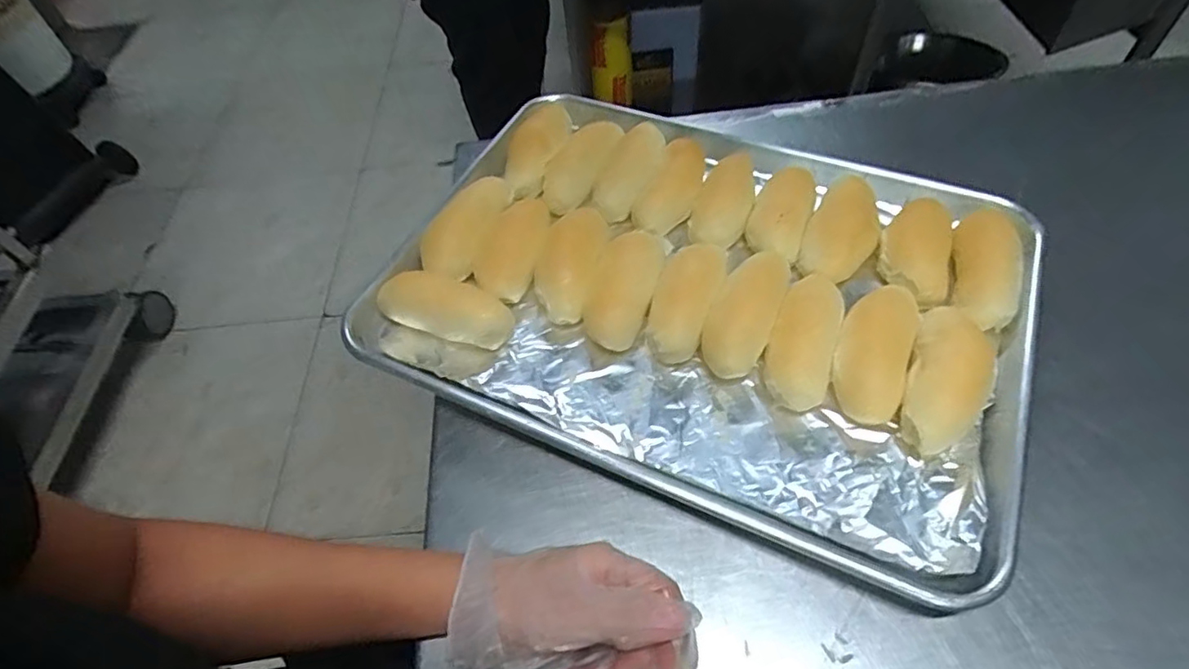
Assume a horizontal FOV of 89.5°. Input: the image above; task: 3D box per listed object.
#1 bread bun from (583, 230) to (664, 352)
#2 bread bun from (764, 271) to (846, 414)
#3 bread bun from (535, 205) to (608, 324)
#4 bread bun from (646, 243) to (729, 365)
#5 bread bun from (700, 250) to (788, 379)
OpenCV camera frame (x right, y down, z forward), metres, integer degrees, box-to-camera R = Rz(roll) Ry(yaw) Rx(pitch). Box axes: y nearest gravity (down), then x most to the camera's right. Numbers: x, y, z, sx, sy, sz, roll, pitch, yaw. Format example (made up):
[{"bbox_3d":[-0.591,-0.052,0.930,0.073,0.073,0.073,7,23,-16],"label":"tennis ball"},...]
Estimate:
[{"bbox_3d":[0.024,-0.036,0.448,0.044,0.033,0.095,14,57,13],"label":"bread bun"},{"bbox_3d":[0.144,0.004,0.415,0.041,0.028,0.099,15,58,14],"label":"bread bun"},{"bbox_3d":[-0.018,-0.059,0.469,0.050,0.033,0.102,12,57,12],"label":"bread bun"},{"bbox_3d":[0.067,-0.024,0.444,0.040,0.029,0.098,17,58,15],"label":"bread bun"},{"bbox_3d":[0.107,-0.013,0.429,0.042,0.026,0.106,21,59,18],"label":"bread bun"}]

